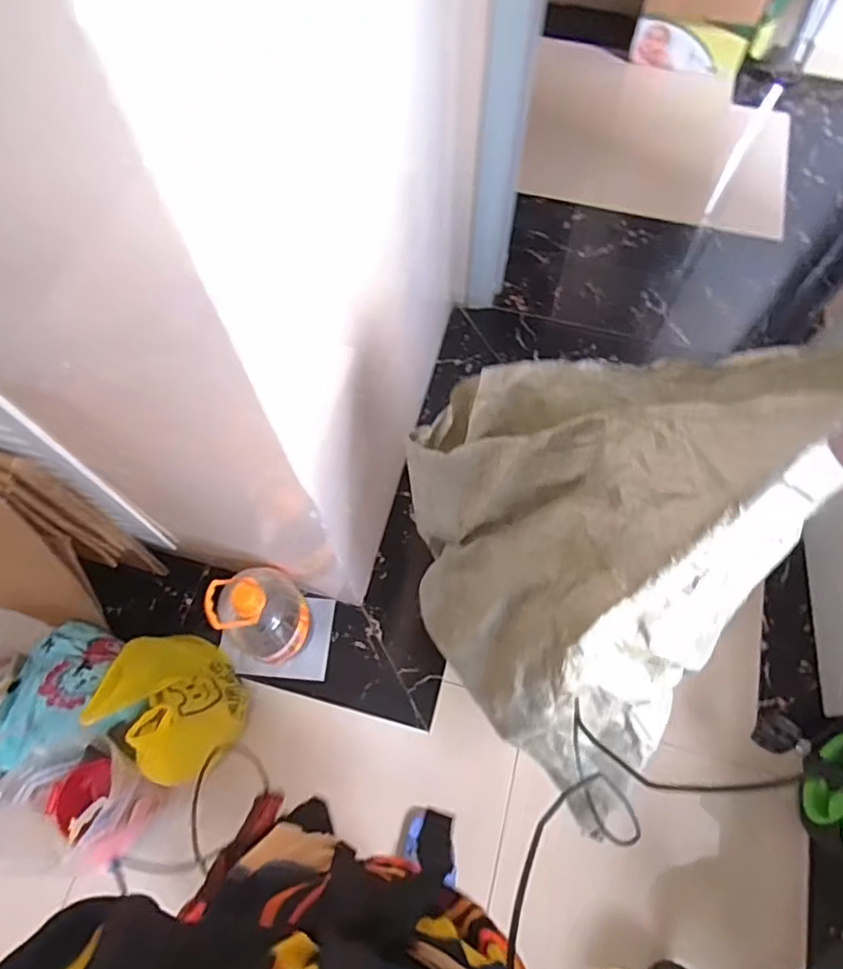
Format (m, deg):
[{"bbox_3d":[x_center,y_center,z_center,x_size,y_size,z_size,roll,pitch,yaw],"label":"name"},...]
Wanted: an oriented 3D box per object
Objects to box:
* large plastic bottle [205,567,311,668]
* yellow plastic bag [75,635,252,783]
[{"bbox_3d":[-0.309,0.265,1.235,0.151,0.324,0.156,24,68,12],"label":"large plastic bottle"},{"bbox_3d":[-0.477,0.415,1.182,0.240,0.188,0.212,39,72,17],"label":"yellow plastic bag"}]

